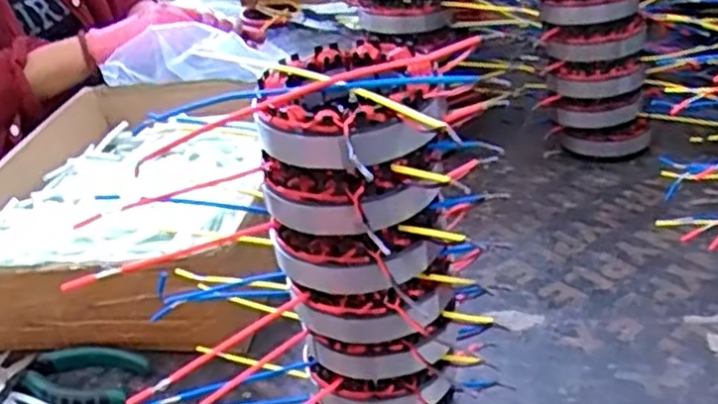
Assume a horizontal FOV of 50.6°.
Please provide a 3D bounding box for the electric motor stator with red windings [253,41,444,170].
[{"bbox_3d":[-0.006,-0.047,0.347,0.081,0.029,0.083,-11,30,-3],"label":"electric motor stator with red windings"}]

